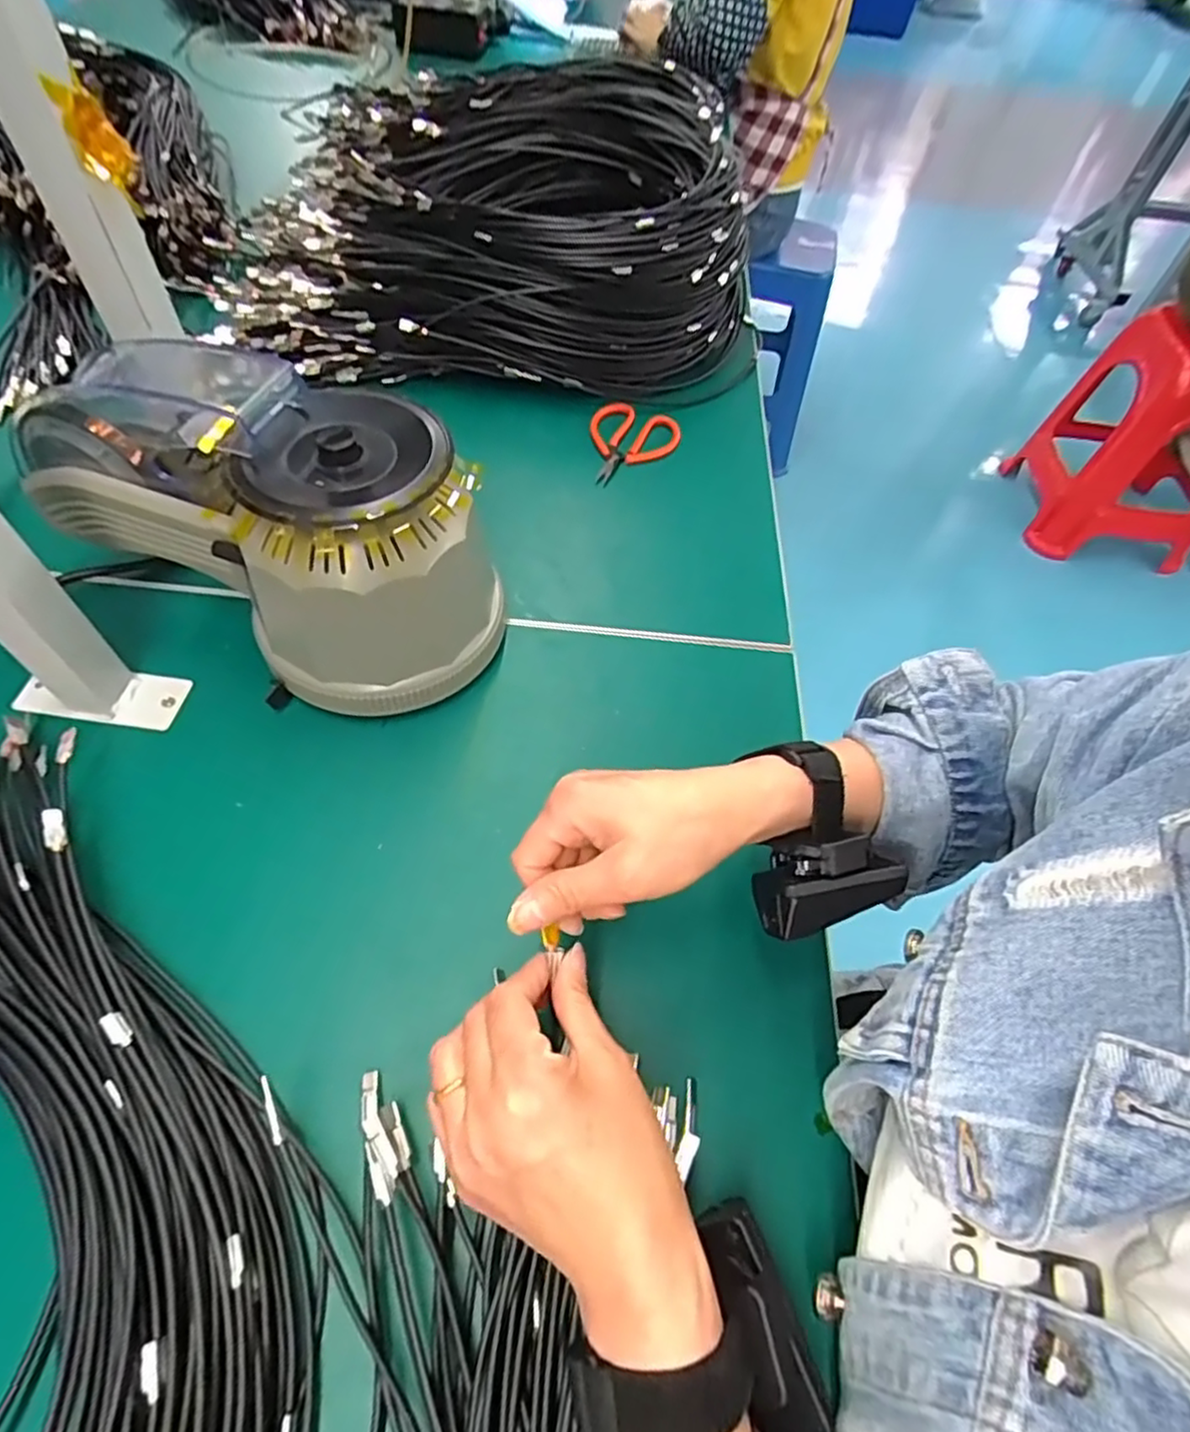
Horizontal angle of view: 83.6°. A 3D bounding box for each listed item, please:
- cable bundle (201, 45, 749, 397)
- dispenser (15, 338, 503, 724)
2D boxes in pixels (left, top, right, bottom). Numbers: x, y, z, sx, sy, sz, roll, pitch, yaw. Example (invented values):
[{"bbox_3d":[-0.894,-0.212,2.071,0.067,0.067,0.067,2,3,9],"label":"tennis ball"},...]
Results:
[{"bbox_3d":[-0.097,-0.495,0.678,0.515,0.146,0.350,5,57,-2],"label":"cable bundle"},{"bbox_3d":[-0.204,-0.121,0.422,0.286,0.151,0.139,29,59,14],"label":"dispenser"}]

